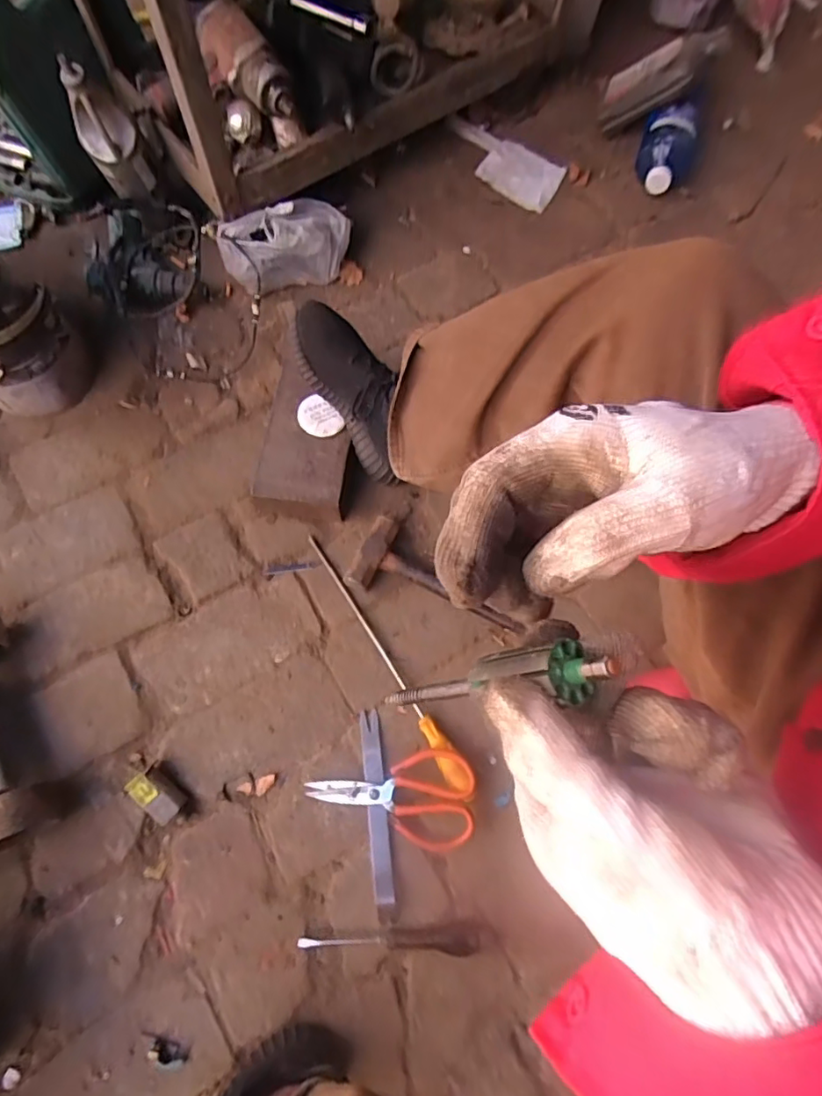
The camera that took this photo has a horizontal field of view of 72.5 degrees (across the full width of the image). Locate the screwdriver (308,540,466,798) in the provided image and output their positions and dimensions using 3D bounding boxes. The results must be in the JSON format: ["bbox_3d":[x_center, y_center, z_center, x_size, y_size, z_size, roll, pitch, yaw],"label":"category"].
[{"bbox_3d":[-0.033,0.132,0.717,0.025,0.038,0.378,-28,75,-11],"label":"screwdriver"}]

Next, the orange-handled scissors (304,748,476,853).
[{"bbox_3d":[-0.024,0.291,0.665,0.191,0.036,0.105,6,72,-1],"label":"orange-handled scissors"}]

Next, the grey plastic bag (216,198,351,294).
[{"bbox_3d":[-0.191,-0.466,0.883,0.196,0.109,0.075,-24,74,-10],"label":"grey plastic bag"}]

